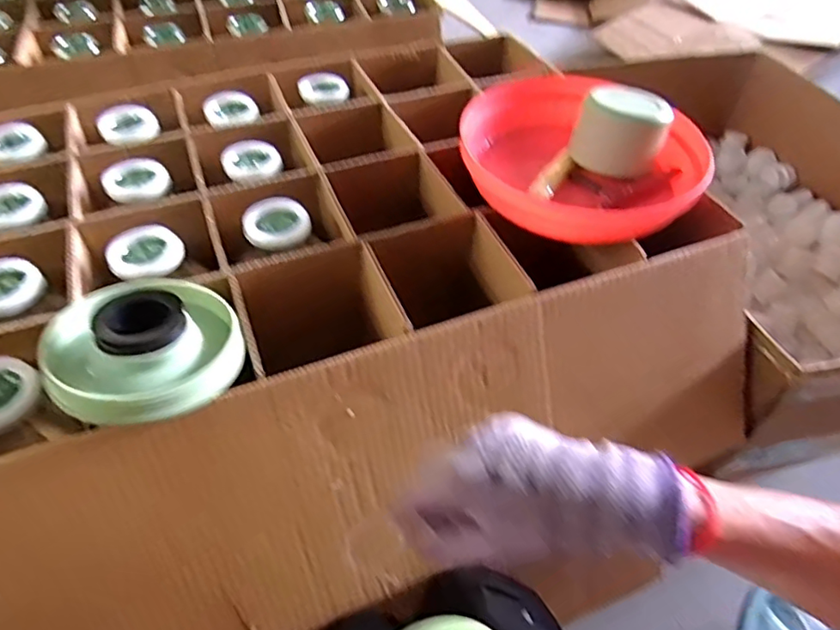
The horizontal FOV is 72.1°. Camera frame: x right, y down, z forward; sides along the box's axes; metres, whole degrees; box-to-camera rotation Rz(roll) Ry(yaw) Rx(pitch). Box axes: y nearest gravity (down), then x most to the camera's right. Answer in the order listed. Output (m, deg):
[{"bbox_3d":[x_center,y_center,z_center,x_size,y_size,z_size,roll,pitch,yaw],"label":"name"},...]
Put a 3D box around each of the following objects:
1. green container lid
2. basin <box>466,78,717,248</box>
[{"bbox_3d":[-0.191,0.019,0.402,0.124,0.047,0.109,-24,54,-21],"label":"green container lid"},{"bbox_3d":[0.157,-0.152,0.578,0.224,0.063,0.217,1,49,-1],"label":"basin"}]

